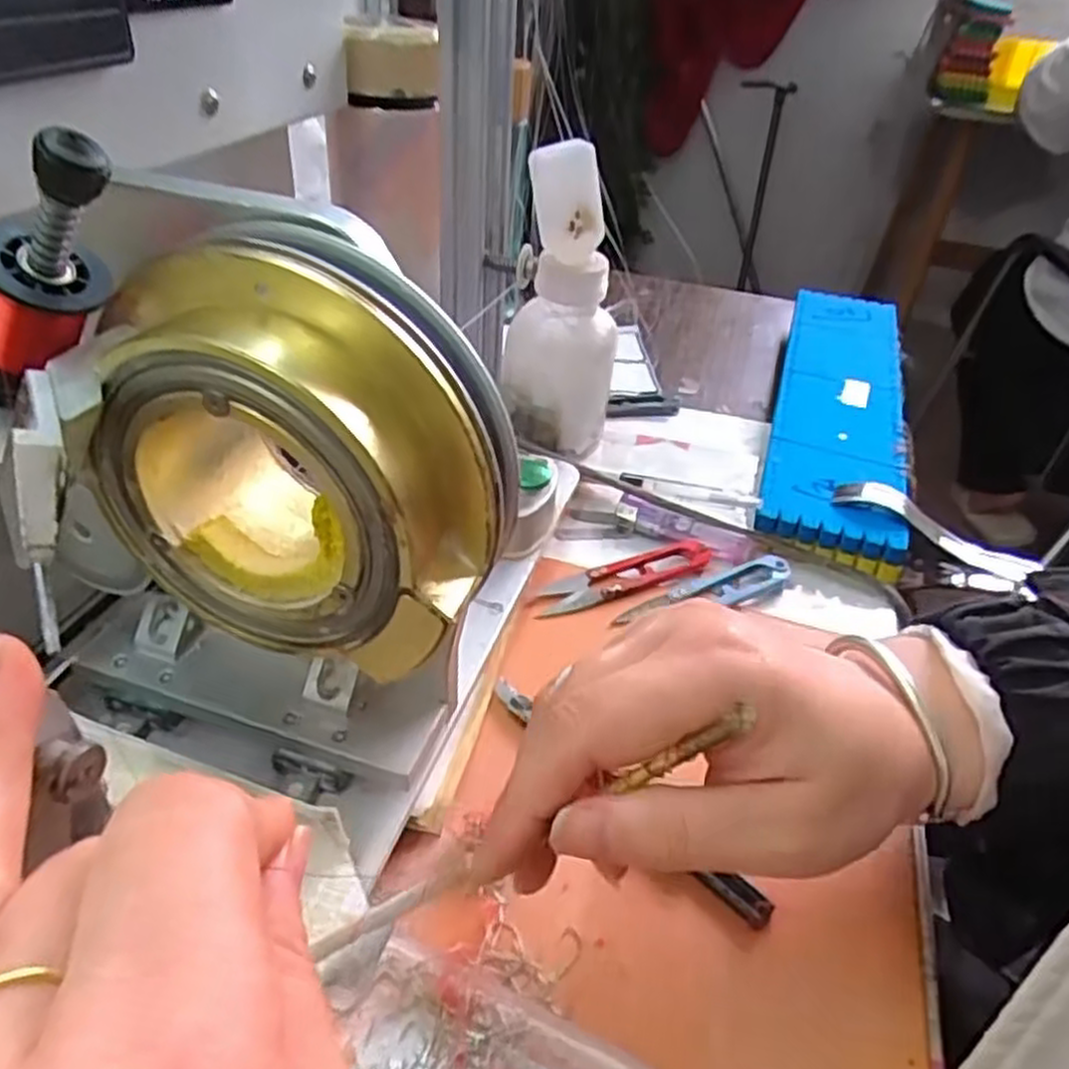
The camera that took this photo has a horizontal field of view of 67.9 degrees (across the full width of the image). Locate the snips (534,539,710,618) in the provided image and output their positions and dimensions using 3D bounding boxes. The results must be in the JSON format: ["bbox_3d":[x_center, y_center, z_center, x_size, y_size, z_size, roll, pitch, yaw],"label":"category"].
[{"bbox_3d":[0.046,0.021,0.408,0.099,0.009,0.023,-12,41,-22],"label":"snips"}]

